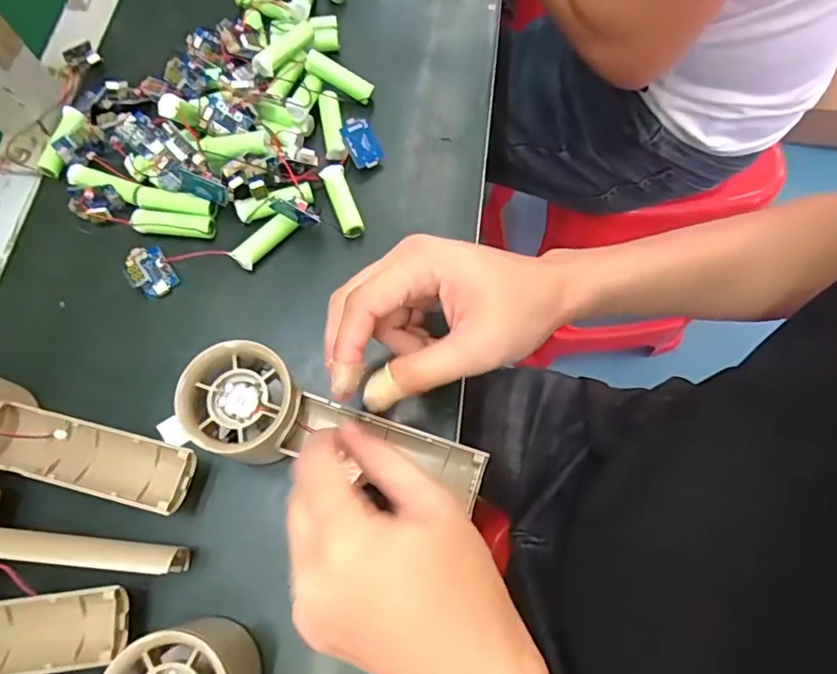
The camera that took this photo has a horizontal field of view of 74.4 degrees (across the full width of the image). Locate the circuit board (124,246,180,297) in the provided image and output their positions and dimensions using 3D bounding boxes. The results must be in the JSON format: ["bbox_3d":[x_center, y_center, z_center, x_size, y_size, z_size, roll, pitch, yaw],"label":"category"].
[{"bbox_3d":[-0.170,-0.041,0.349,0.026,0.005,0.033,-32,92,-12],"label":"circuit board"}]

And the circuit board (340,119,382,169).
[{"bbox_3d":[-0.038,-0.132,0.374,0.022,0.005,0.033,-33,102,-18],"label":"circuit board"}]

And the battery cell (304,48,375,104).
[{"bbox_3d":[-0.056,-0.184,0.391,0.050,0.014,0.012,27,71,-11],"label":"battery cell"}]

